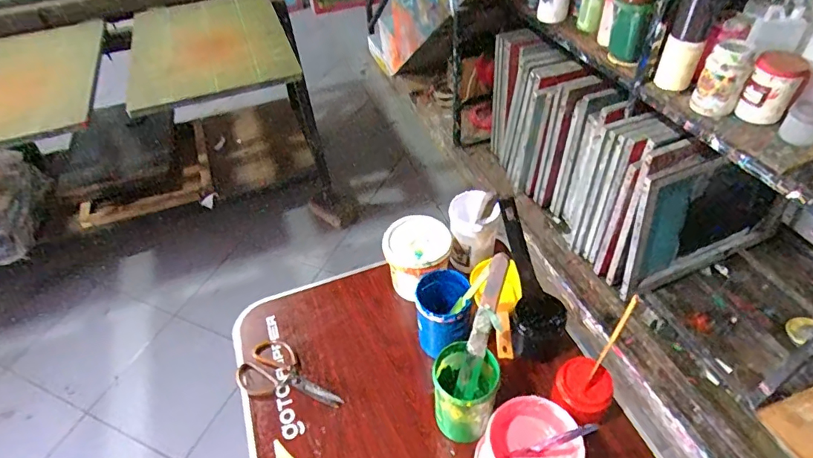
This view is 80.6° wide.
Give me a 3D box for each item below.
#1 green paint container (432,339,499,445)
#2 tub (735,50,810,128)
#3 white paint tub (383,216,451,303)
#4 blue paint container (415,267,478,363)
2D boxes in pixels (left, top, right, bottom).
[{"bbox_3d":[0.091,0.257,0.753,0.094,0.144,0.098,-2,46,2],"label":"green paint container"},{"bbox_3d":[0.882,-0.335,1.158,0.097,0.142,0.096,-2,46,2],"label":"tub"},{"bbox_3d":[0.023,0.061,0.955,0.123,0.134,0.124,-2,46,2],"label":"white paint tub"},{"bbox_3d":[0.066,0.151,0.850,0.090,0.120,0.098,-8,46,-3],"label":"blue paint container"}]

